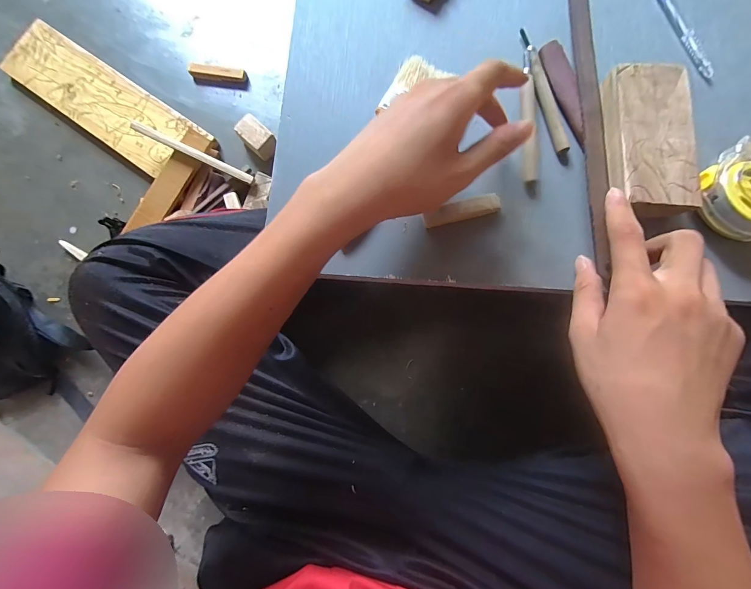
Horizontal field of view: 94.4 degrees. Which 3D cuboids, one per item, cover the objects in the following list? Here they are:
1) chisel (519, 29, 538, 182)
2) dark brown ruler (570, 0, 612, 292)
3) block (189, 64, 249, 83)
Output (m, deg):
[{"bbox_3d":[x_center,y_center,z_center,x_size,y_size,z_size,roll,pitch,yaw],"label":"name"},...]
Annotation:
[{"bbox_3d":[0.140,-0.177,0.319,0.013,0.016,0.155,1,81,4],"label":"chisel"},{"bbox_3d":[0.192,-0.165,0.310,0.021,0.007,0.310,5,74,3],"label":"dark brown ruler"},{"bbox_3d":[-0.280,-0.391,0.620,0.099,0.021,0.025,7,82,5],"label":"block"}]

